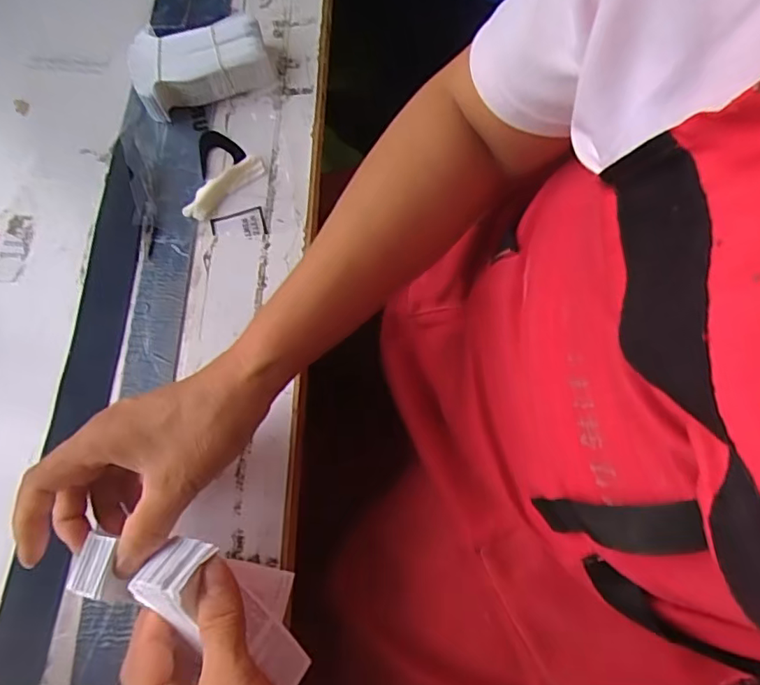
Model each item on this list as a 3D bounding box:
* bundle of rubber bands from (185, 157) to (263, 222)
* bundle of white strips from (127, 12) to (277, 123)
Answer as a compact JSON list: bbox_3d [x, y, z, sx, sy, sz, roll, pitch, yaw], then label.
[{"bbox_3d":[-0.126,-0.127,0.438,0.074,0.011,0.021,-44,76,-11],"label":"bundle of rubber bands"},{"bbox_3d":[-0.152,-0.239,0.464,0.112,0.036,0.070,-20,72,-5],"label":"bundle of white strips"}]

